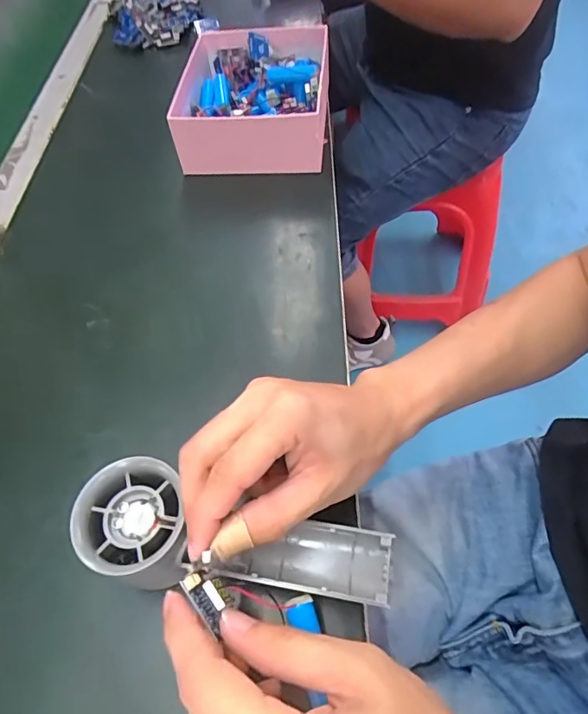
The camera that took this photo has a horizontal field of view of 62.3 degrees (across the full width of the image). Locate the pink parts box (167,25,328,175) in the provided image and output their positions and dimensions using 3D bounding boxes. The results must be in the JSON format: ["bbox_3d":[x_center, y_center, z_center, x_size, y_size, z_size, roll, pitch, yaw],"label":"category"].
[{"bbox_3d":[-0.041,-0.271,0.514,0.150,0.074,0.179,-3,56,3],"label":"pink parts box"}]

